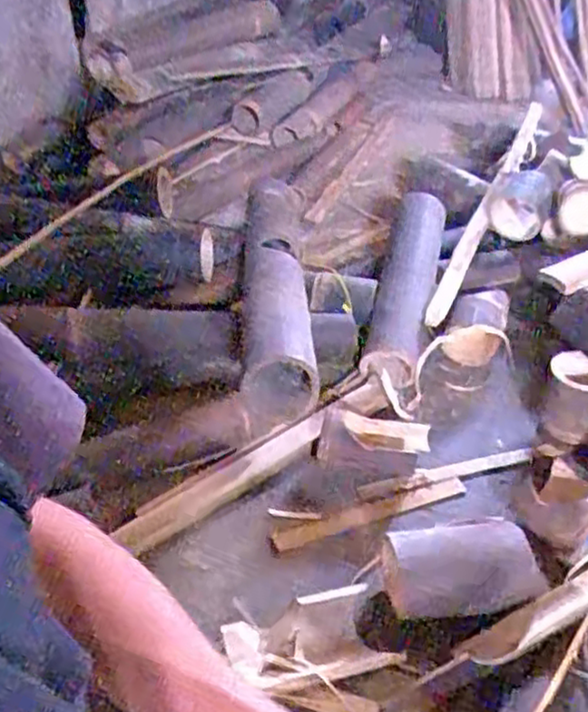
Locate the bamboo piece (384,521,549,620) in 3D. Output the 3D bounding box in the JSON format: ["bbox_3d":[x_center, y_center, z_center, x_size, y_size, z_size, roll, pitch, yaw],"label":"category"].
[{"bbox_3d":[0.157,0.207,0.695,0.139,0.049,0.084,-1,41,-3],"label":"bamboo piece"}]

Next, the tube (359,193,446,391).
[{"bbox_3d":[0.156,-0.101,1.019,0.072,0.063,0.359,10,59,10],"label":"tube"}]

